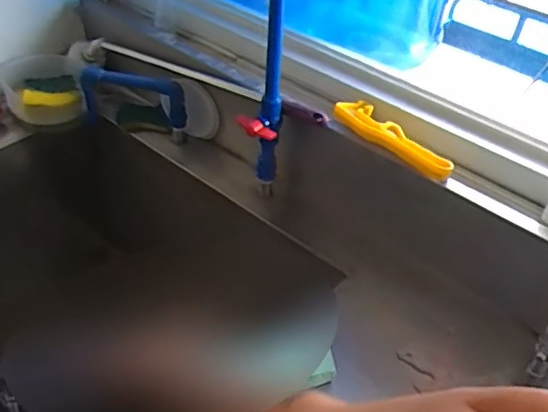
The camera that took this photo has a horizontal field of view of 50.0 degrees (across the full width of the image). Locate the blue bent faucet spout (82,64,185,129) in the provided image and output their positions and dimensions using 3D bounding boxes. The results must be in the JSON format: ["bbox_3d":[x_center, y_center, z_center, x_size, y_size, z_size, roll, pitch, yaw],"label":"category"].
[{"bbox_3d":[-0.237,-0.177,0.999,0.183,0.105,0.044,14,44,10],"label":"blue bent faucet spout"}]

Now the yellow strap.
[{"bbox_3d":[0.166,-0.097,0.814,0.049,0.027,0.197,-29,52,-31],"label":"yellow strap"}]

